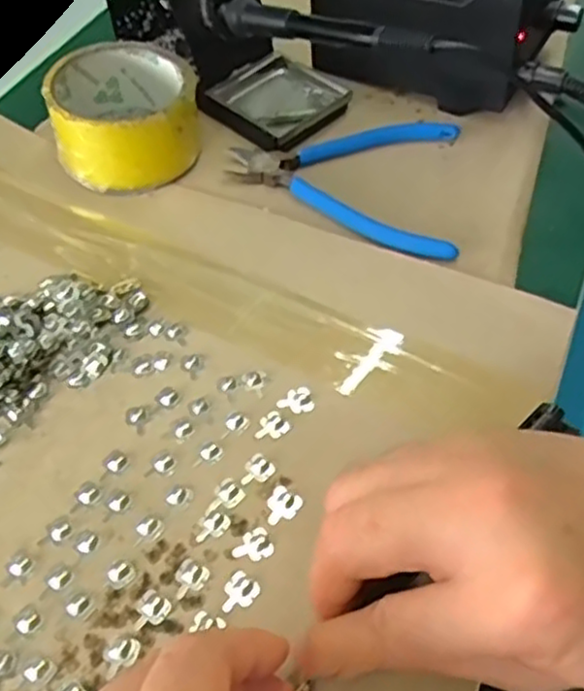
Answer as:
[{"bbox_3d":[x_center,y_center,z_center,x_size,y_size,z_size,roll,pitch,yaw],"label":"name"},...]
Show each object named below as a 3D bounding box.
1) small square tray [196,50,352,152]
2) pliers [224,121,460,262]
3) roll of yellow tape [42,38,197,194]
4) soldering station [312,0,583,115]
[{"bbox_3d":[-0.012,-0.162,0.457,0.082,0.012,0.078,36,61,23],"label":"small square tray"},{"bbox_3d":[0.043,-0.111,0.424,0.144,0.007,0.108,22,56,15],"label":"pliers"},{"bbox_3d":[-0.100,-0.138,0.420,0.083,0.044,0.084,1,53,-1],"label":"roll of yellow tape"},{"bbox_3d":[0.102,-0.225,0.463,0.158,0.090,0.116,23,56,15],"label":"soldering station"}]

